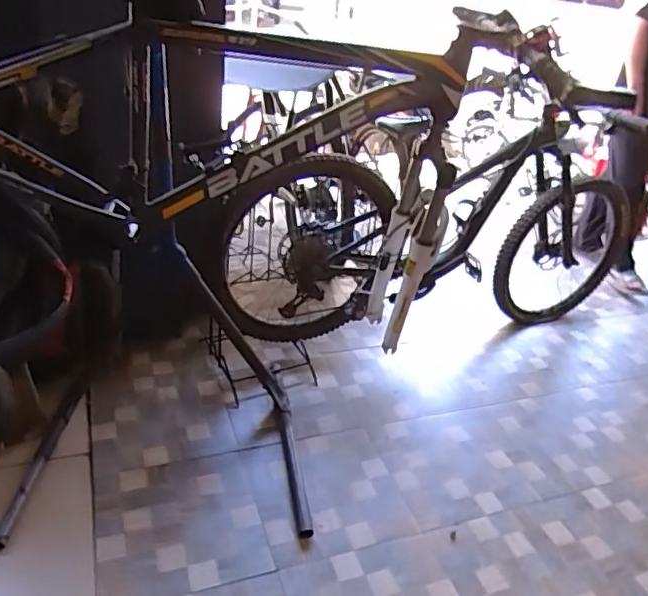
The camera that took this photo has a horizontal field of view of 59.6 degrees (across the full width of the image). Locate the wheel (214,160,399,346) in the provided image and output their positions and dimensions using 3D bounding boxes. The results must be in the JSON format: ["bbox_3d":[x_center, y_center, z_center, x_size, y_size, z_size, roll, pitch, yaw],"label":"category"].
[{"bbox_3d":[-0.058,-0.124,1.825,0.627,0.686,0.174,-12,36,-29],"label":"wheel"}]

